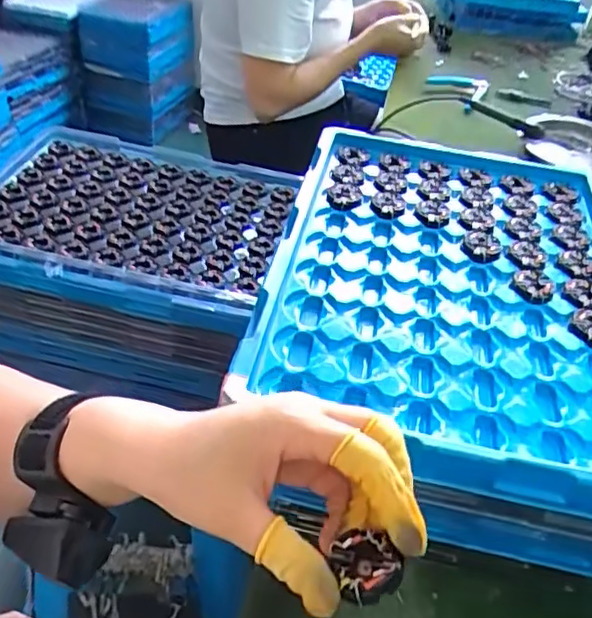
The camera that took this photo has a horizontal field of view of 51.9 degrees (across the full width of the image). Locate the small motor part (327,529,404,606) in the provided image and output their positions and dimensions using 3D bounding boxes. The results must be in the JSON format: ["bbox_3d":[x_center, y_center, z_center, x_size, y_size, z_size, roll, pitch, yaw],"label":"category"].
[{"bbox_3d":[0.030,0.106,0.253,0.025,0.012,0.029,-10,46,-11],"label":"small motor part"}]

